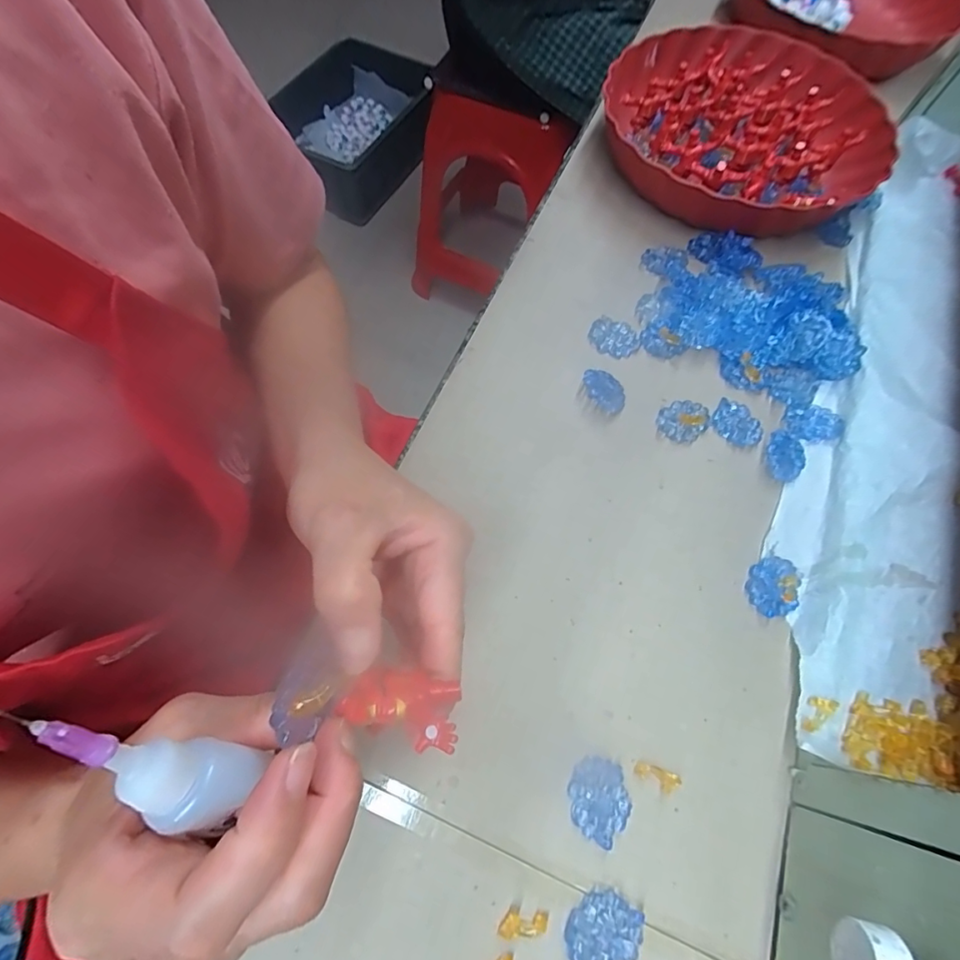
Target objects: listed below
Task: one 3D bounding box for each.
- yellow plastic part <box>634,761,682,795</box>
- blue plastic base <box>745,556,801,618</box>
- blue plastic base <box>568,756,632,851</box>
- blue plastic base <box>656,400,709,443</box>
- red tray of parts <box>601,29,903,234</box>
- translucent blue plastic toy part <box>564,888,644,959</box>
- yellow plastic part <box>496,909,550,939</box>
[{"bbox_3d":[0.095,0.159,0.257,0.023,0.004,0.011,21,68,6],"label":"yellow plastic part"},{"bbox_3d":[0.182,0.066,0.299,0.034,0.006,0.032,1,67,-2],"label":"blue plastic base"},{"bbox_3d":[0.062,0.167,0.253,0.031,0.004,0.036,24,68,8],"label":"blue plastic base"},{"bbox_3d":[0.144,-0.043,0.342,0.033,0.005,0.030,1,67,-2],"label":"blue plastic base"},{"bbox_3d":[0.228,-0.311,0.438,0.241,0.062,0.225,41,71,14],"label":"red tray of parts"},{"bbox_3d":[0.059,0.217,0.231,0.037,0.004,0.031,-26,71,-13],"label":"translucent blue plastic toy part"},{"bbox_3d":[0.021,0.213,0.231,0.023,0.004,0.011,2,67,-2],"label":"yellow plastic part"}]

